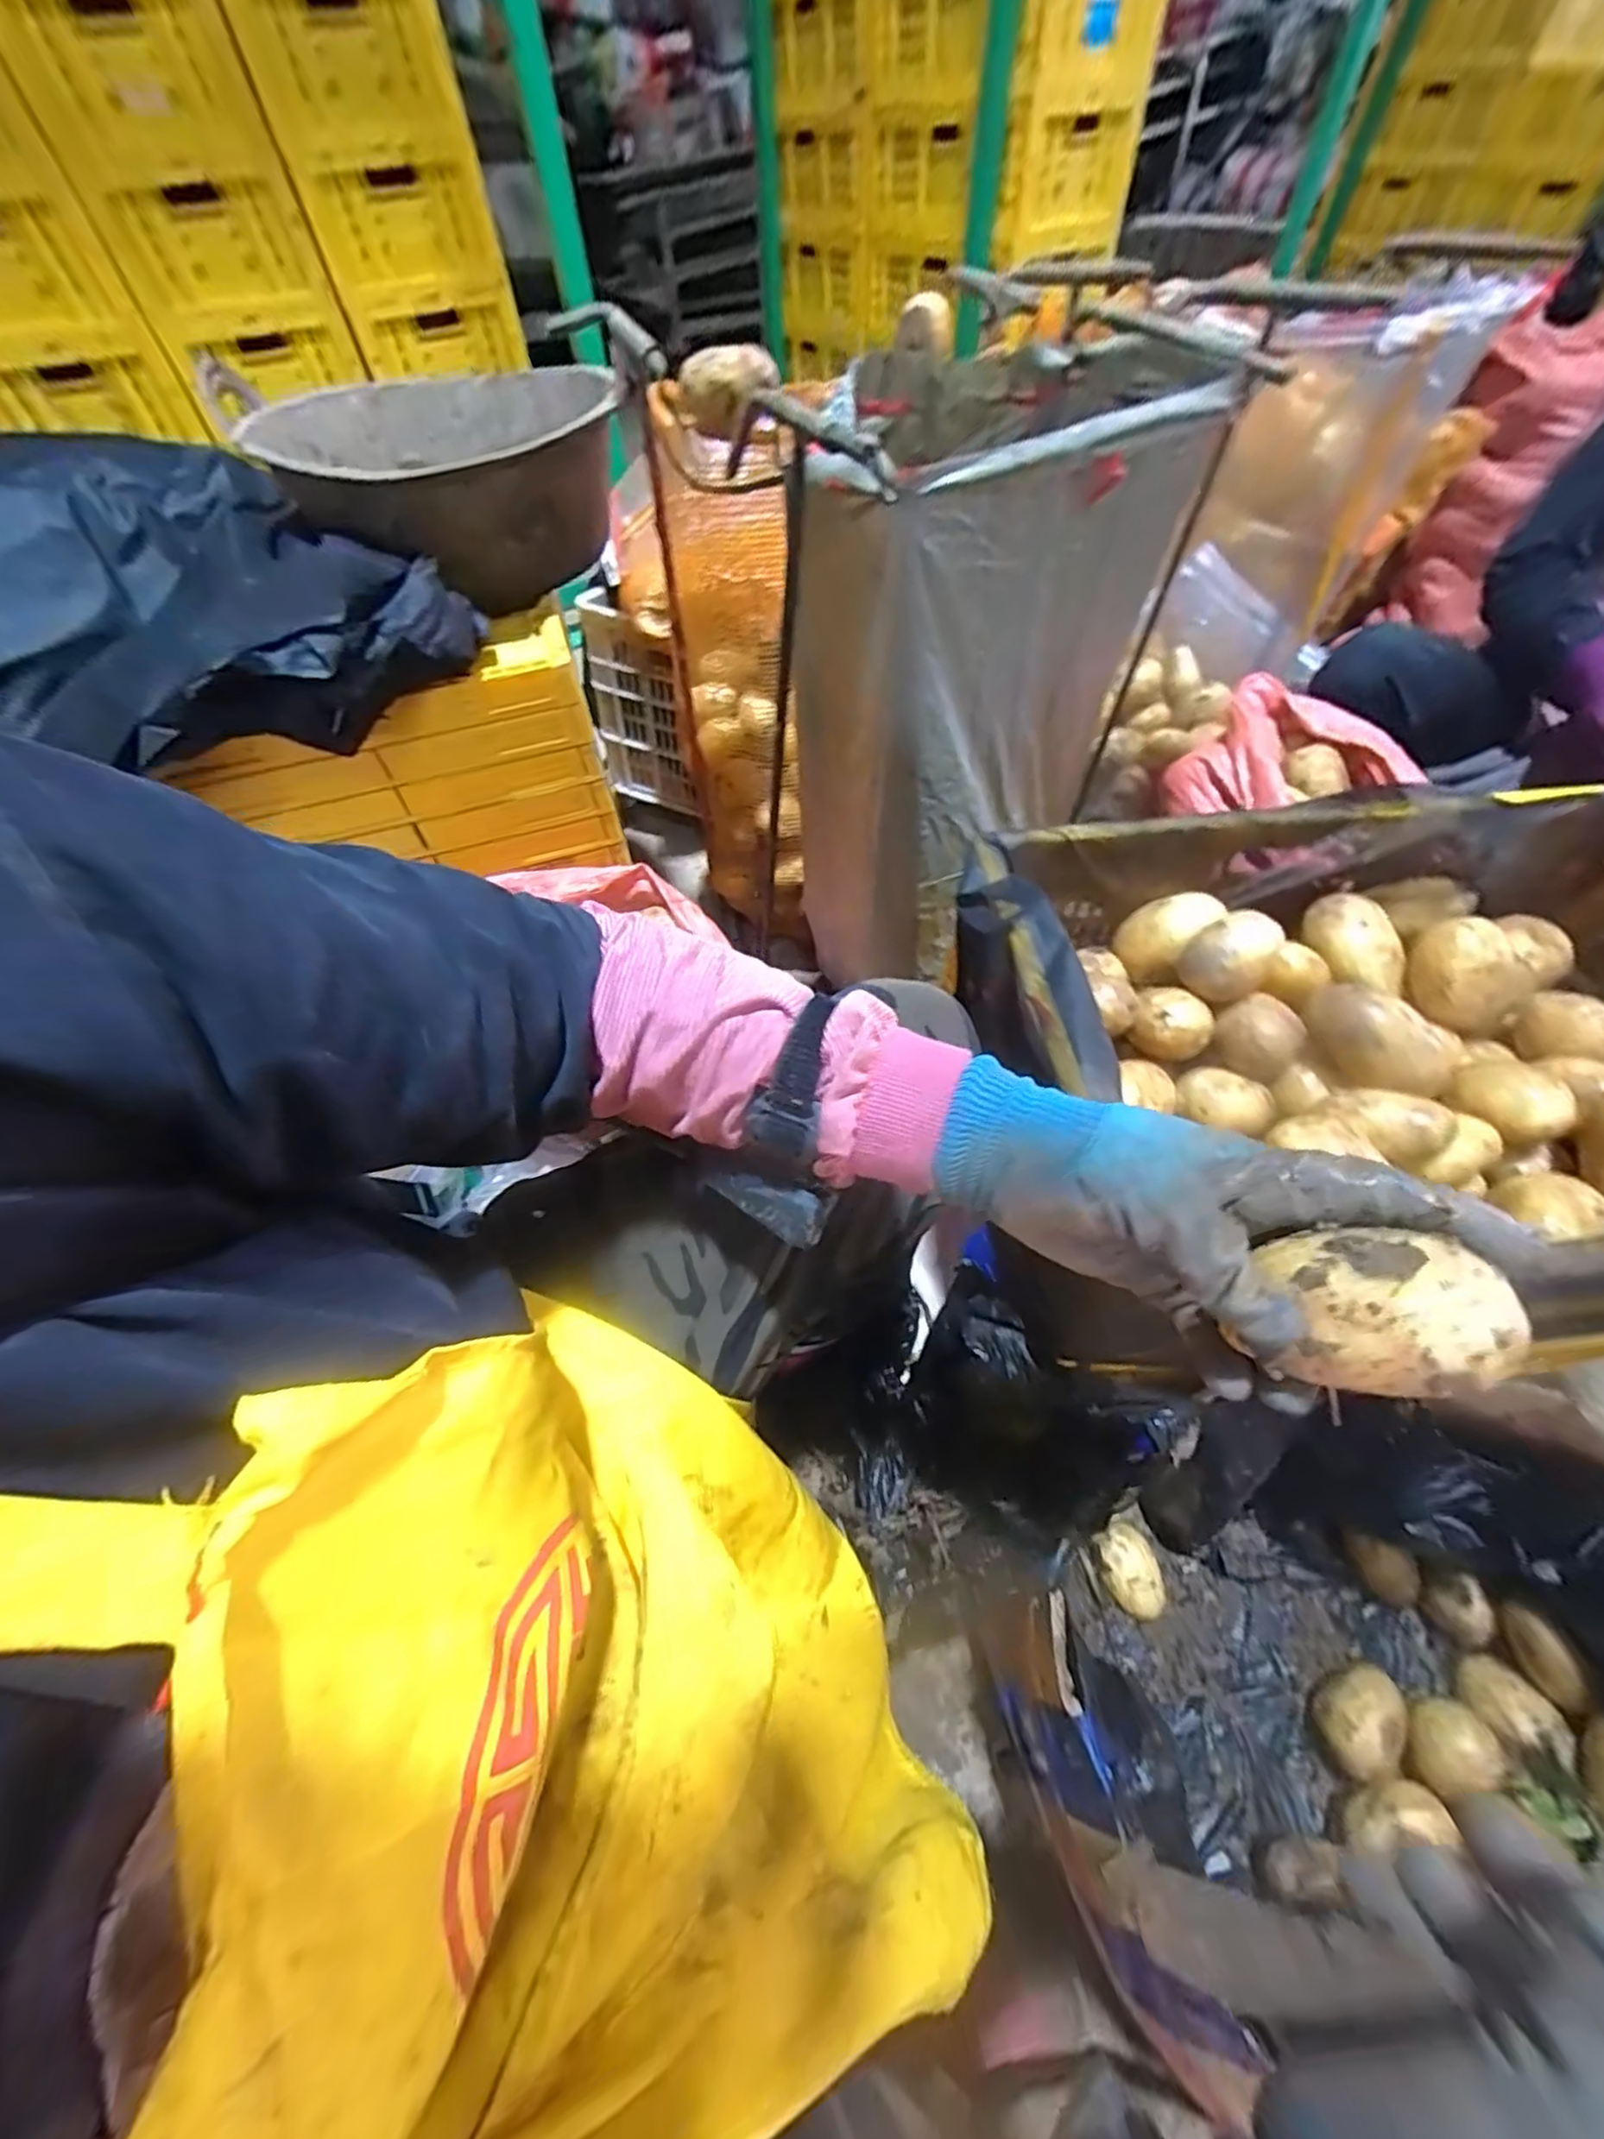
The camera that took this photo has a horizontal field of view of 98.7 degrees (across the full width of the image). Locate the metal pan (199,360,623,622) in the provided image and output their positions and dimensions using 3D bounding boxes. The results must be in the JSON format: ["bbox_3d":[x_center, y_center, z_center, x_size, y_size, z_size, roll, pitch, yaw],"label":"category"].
[{"bbox_3d":[-0.365,-0.652,0.756,0.358,0.127,0.420,-35,61,-20],"label":"metal pan"}]

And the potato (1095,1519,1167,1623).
[{"bbox_3d":[0.303,0.465,0.639,0.053,0.042,0.071,-20,57,-12],"label":"potato"}]

